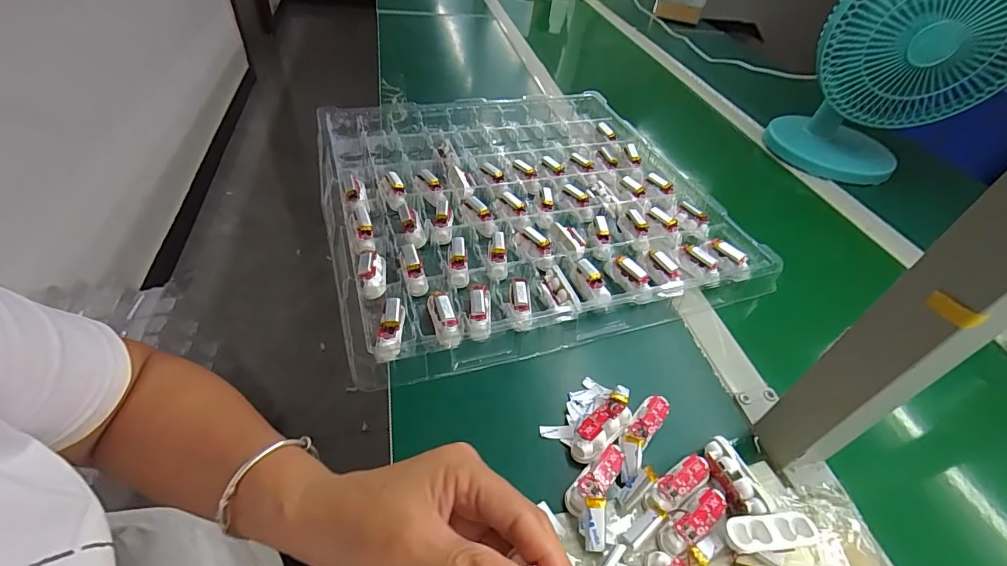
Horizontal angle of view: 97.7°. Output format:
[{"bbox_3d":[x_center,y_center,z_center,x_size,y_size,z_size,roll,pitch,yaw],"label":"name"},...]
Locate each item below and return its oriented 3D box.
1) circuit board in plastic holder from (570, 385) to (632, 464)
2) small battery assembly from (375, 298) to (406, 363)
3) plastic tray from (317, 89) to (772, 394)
[{"bbox_3d":[0.081,0.115,0.354,0.068,0.022,0.025,-32,58,-33],"label":"circuit board in plastic holder"},{"bbox_3d":[-0.101,0.040,0.398,0.020,0.023,0.060,3,45,-6],"label":"small battery assembly"},{"bbox_3d":[0.017,-0.115,0.566,0.452,0.041,0.457,-9,48,-17],"label":"plastic tray"}]

